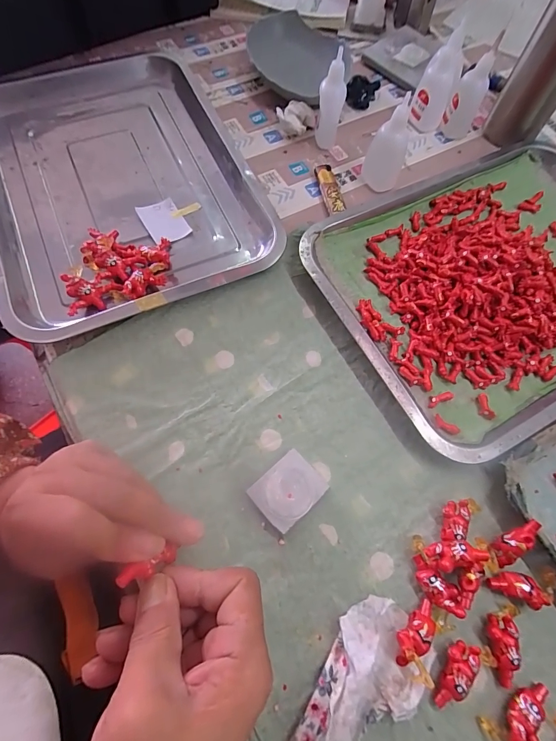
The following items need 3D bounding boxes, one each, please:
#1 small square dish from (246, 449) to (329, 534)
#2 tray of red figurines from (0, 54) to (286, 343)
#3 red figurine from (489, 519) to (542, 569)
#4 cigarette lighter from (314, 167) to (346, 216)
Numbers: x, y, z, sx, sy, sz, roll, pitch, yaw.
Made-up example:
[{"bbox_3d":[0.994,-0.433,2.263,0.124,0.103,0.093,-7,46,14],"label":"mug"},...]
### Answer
[{"bbox_3d":[0.008,0.091,0.280,0.048,0.013,0.040,-40,73,-16],"label":"small square dish"},{"bbox_3d":[-0.174,-0.201,0.389,0.269,0.029,0.342,-21,69,-10],"label":"tray of red figurines"},{"bbox_3d":[0.167,0.122,0.260,0.015,0.013,0.040,38,110,14],"label":"red figurine"},{"bbox_3d":[0.057,-0.197,0.404,0.021,0.012,0.069,-9,68,-5],"label":"cigarette lighter"}]

